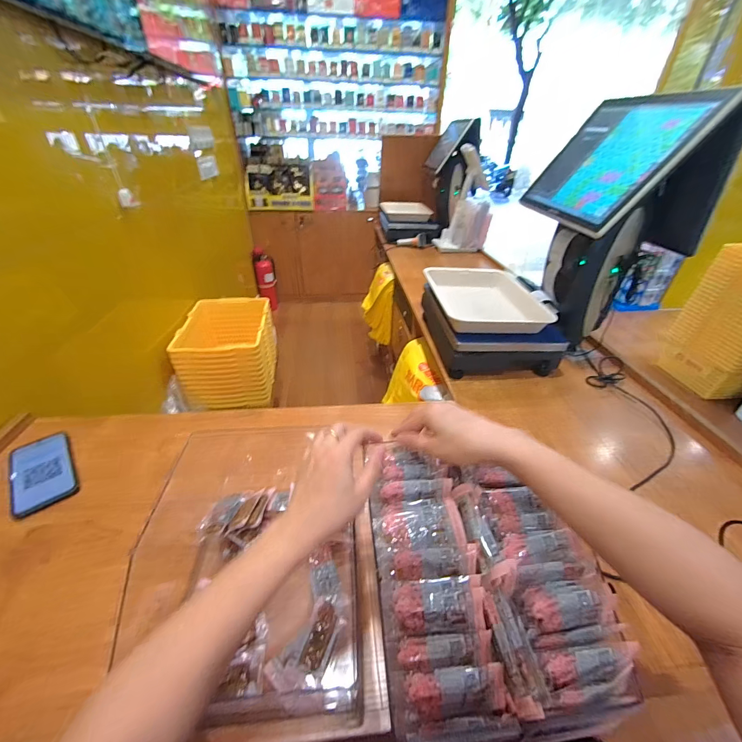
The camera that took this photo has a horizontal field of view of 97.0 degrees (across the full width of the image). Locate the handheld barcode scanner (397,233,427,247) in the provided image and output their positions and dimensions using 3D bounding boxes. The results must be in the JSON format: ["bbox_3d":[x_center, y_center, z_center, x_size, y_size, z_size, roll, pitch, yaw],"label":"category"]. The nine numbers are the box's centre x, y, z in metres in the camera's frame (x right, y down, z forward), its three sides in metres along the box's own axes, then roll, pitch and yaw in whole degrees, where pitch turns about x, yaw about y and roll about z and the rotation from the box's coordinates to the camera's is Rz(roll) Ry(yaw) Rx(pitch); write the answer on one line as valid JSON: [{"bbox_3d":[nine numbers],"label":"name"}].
[{"bbox_3d":[0.207,-0.671,1.695,0.153,0.061,0.047,-2,35,14],"label":"handheld barcode scanner"}]

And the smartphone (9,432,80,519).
[{"bbox_3d":[-0.545,0.162,0.546,0.077,0.012,0.163,-17,44,-40],"label":"smartphone"}]

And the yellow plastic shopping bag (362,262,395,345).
[{"bbox_3d":[0.027,-0.351,1.670,0.129,0.316,0.276,-1,36,-5],"label":"yellow plastic shopping bag"}]

